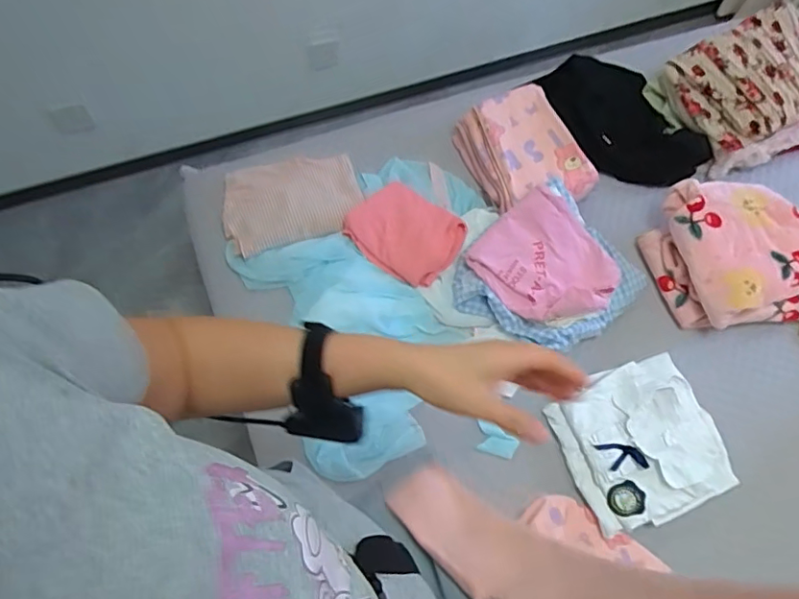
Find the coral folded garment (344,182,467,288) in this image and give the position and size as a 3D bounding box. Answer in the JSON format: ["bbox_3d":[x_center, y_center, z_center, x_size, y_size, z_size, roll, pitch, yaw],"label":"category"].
[{"bbox_3d":[0.015,-0.124,1.054,0.200,0.040,0.164,32,69,11],"label":"coral folded garment"}]

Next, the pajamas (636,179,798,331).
[{"bbox_3d":[0.654,-0.089,1.047,0.343,0.139,0.262,-8,67,-6],"label":"pajamas"}]

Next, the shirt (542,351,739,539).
[{"bbox_3d":[0.406,0.231,0.936,0.266,0.045,0.250,-18,68,-10],"label":"shirt"}]

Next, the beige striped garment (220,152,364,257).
[{"bbox_3d":[-0.207,-0.190,1.073,0.256,0.020,0.180,-14,68,-9],"label":"beige striped garment"}]

